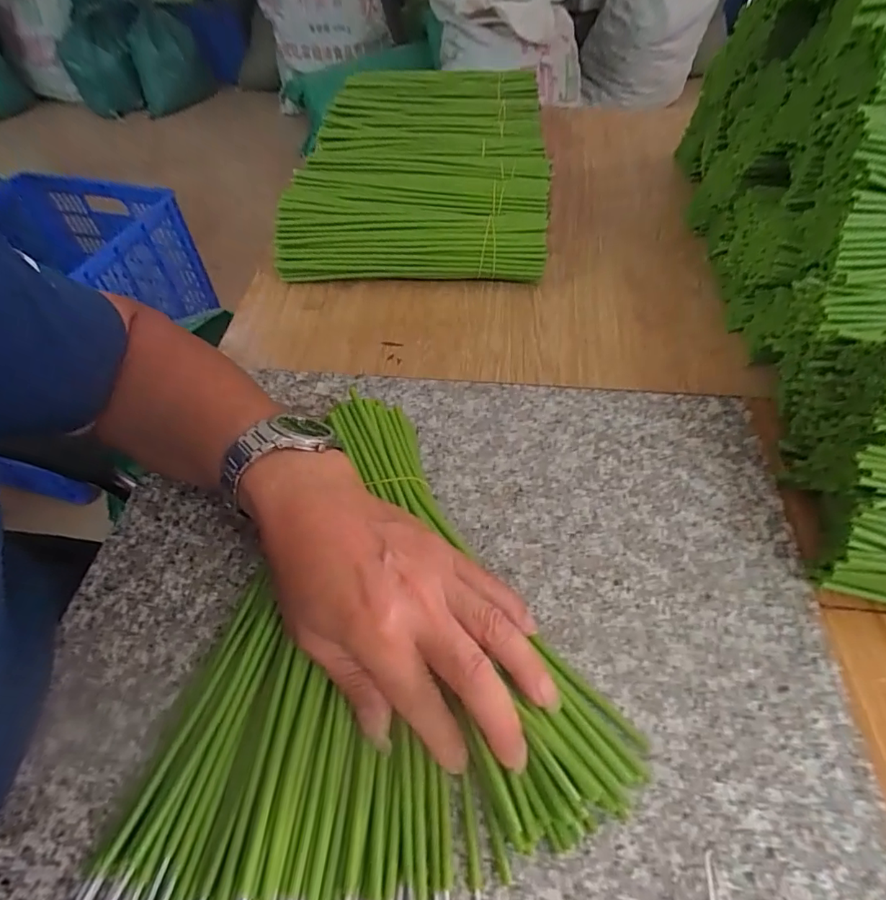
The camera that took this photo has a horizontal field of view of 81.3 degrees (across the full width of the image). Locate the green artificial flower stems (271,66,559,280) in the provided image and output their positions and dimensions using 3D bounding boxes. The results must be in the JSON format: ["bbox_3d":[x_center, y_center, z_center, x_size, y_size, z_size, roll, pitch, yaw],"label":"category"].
[{"bbox_3d":[-0.012,-0.356,0.627,0.272,0.061,0.423,5,53,5],"label":"green artificial flower stems"}]

